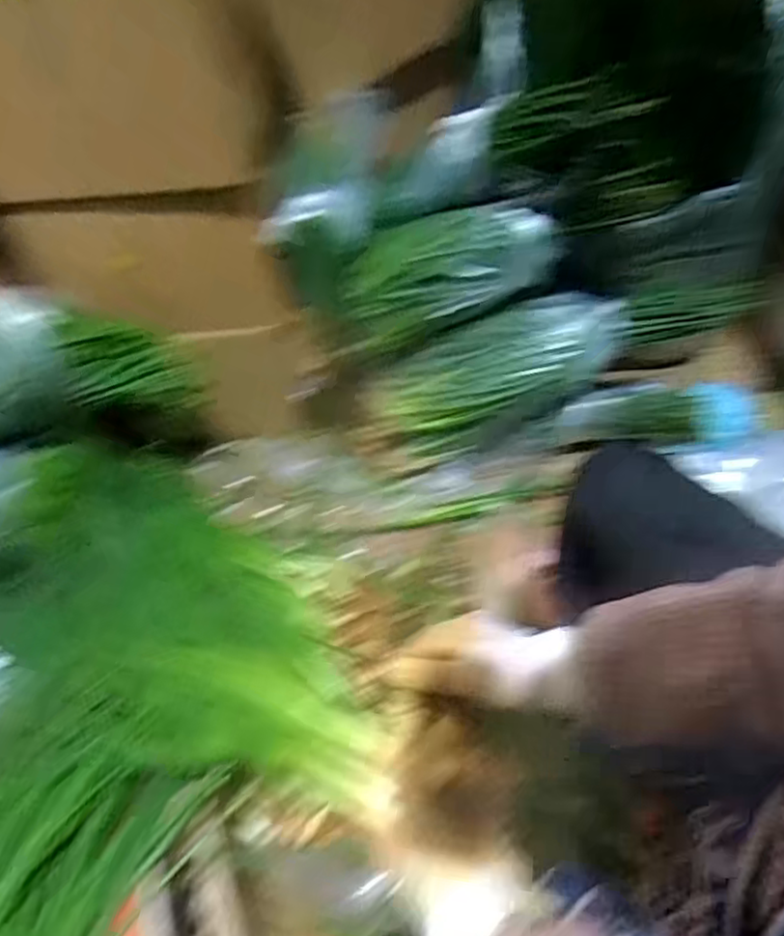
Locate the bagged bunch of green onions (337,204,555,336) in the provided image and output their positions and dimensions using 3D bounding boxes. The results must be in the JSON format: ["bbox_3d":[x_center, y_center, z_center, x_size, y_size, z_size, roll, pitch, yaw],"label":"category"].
[{"bbox_3d":[0.082,-0.274,0.926,0.268,0.125,0.073,-12,47,19],"label":"bagged bunch of green onions"}]

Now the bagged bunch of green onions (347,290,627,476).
[{"bbox_3d":[0.120,-0.125,0.995,0.425,0.143,0.104,-26,47,19],"label":"bagged bunch of green onions"}]

